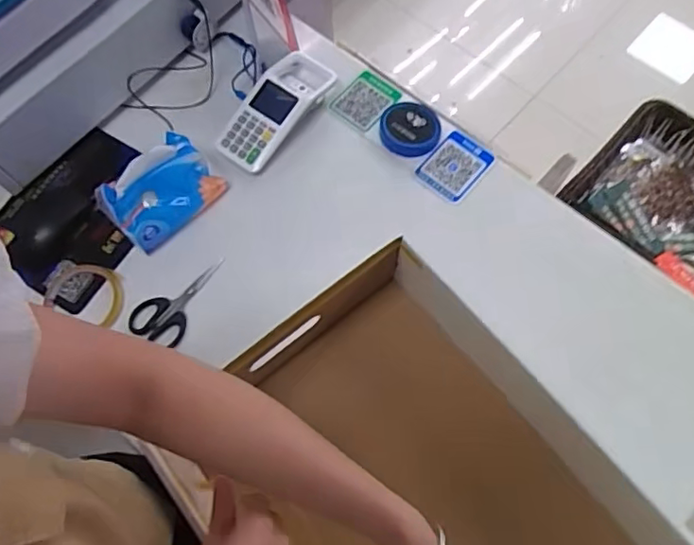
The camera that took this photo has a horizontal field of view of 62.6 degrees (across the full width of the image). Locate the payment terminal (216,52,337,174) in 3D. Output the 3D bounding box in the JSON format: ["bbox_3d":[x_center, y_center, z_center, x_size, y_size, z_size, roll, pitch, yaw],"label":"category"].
[{"bbox_3d":[-0.094,-0.213,0.748,0.076,0.046,0.179,36,75,14],"label":"payment terminal"}]

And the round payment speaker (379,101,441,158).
[{"bbox_3d":[0.081,-0.184,0.736,0.076,0.022,0.070,-1,70,2],"label":"round payment speaker"}]

